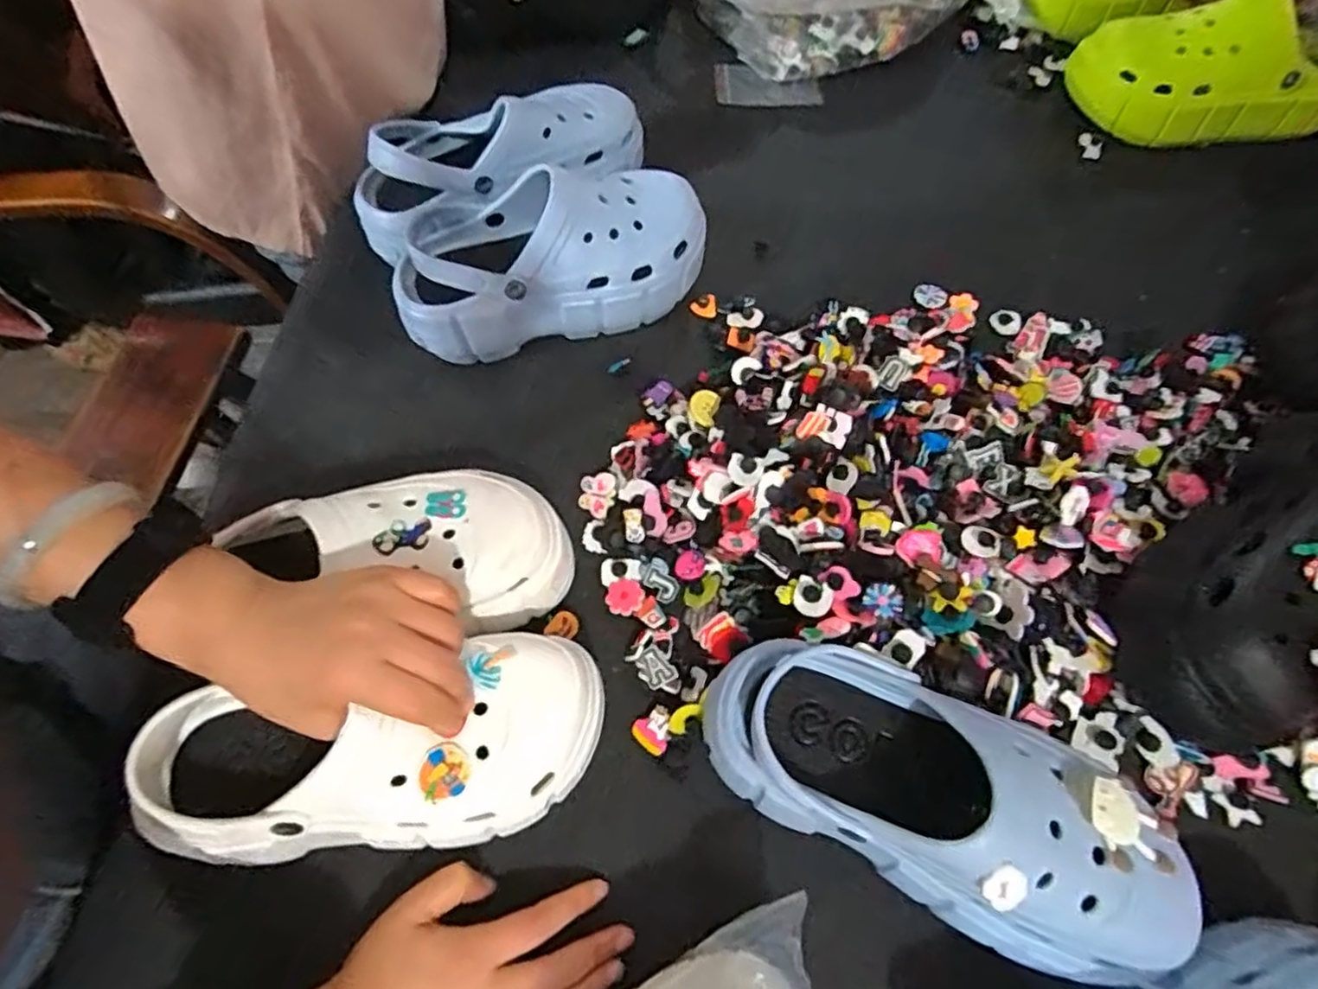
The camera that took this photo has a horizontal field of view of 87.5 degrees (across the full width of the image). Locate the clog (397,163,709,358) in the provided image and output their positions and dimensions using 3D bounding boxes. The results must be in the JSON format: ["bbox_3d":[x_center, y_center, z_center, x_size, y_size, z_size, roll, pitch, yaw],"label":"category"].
[{"bbox_3d":[-0.088,-0.194,0.570,0.255,0.097,0.108,-14,65,-6],"label":"clog"}]

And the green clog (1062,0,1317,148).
[{"bbox_3d":[0.529,-0.407,0.659,0.234,0.096,0.100,2,64,1],"label":"green clog"}]

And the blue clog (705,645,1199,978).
[{"bbox_3d":[0.150,0.162,0.382,0.259,0.094,0.108,26,67,12],"label":"blue clog"}]

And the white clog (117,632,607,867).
[{"bbox_3d":[-0.152,0.140,0.379,0.238,0.074,0.102,-6,64,-8],"label":"white clog"}]

